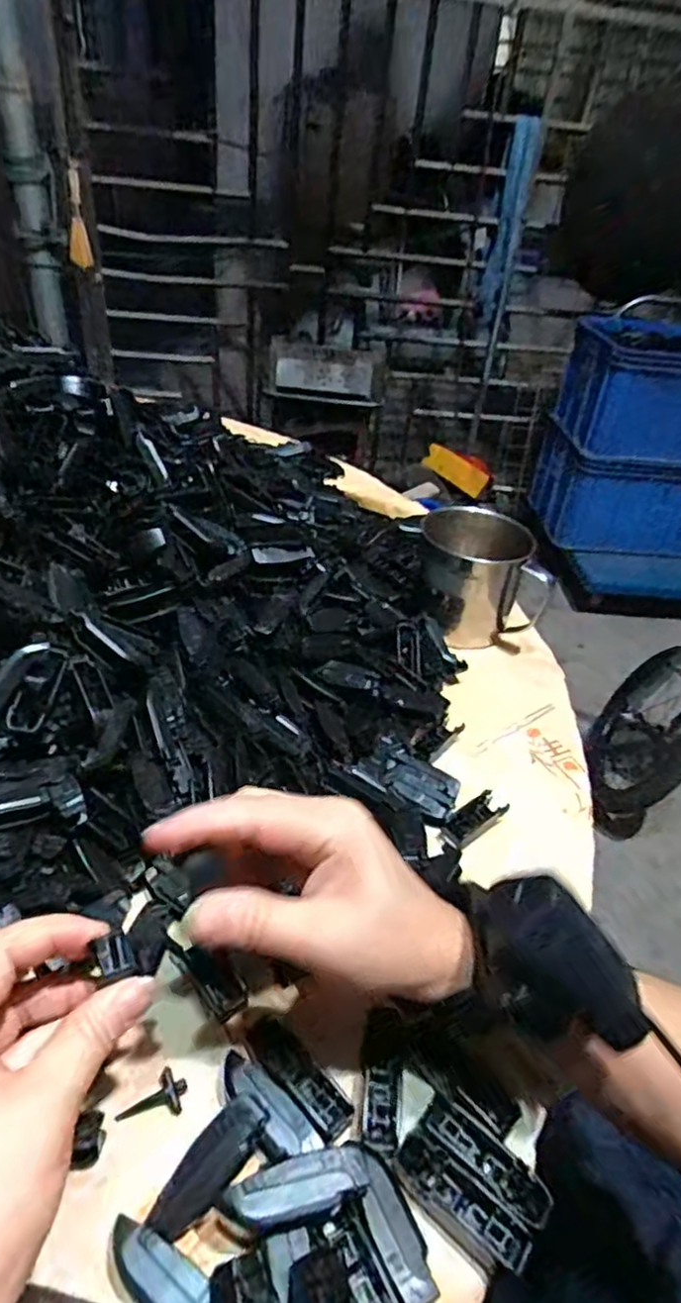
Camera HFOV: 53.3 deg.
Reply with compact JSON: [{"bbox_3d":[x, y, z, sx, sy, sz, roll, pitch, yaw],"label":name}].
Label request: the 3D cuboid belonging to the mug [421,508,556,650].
[{"bbox_3d":[0.115,-0.061,0.576,0.104,0.090,0.080,10,39,4],"label":"mug"}]

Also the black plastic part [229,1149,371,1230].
[{"bbox_3d":[-0.014,0.197,0.249,0.049,0.007,0.017,-5,40,-15],"label":"black plastic part"}]

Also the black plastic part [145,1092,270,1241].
[{"bbox_3d":[-0.049,0.198,0.262,0.019,0.015,0.051,35,60,22],"label":"black plastic part"}]

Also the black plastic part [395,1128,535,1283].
[{"bbox_3d":[0.047,0.220,0.270,0.055,0.013,0.020,32,45,28],"label":"black plastic part"}]

